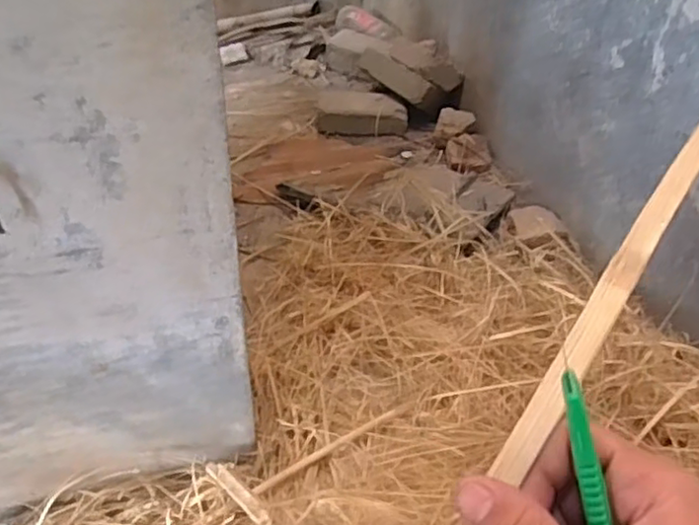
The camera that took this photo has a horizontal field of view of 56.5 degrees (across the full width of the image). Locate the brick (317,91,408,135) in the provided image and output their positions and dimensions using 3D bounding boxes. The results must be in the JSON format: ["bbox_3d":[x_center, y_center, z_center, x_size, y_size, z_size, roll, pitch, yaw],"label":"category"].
[{"bbox_3d":[0.029,-0.346,1.517,0.208,0.062,0.103,4,45,-1],"label":"brick"}]

